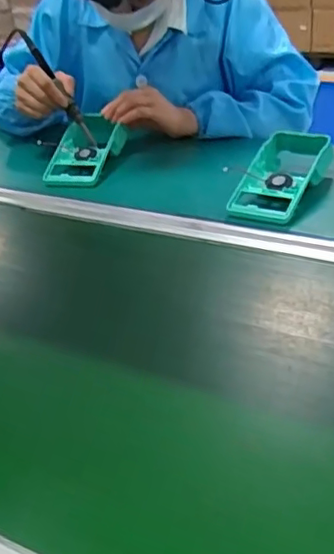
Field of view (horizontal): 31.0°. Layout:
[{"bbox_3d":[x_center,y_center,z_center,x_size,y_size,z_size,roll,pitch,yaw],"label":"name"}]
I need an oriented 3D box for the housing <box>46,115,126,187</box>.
[{"bbox_3d":[-0.121,-0.184,0.916,0.091,0.050,0.173,9,46,11],"label":"housing"}]

